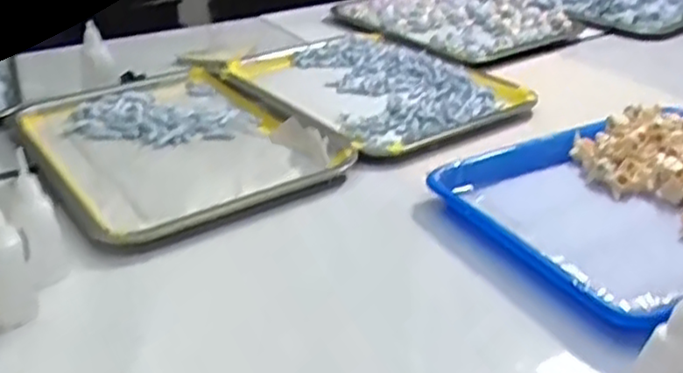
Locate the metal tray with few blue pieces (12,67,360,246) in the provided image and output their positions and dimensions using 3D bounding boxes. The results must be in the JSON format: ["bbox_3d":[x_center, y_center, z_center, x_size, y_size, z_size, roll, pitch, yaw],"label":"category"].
[{"bbox_3d":[-0.179,-0.050,0.739,0.261,0.027,0.341,-22,35,-32],"label":"metal tray with few blue pieces"}]

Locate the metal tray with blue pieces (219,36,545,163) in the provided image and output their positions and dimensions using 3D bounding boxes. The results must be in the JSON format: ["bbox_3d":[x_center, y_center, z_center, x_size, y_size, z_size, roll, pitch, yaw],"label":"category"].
[{"bbox_3d":[0.030,-0.128,0.874,0.249,0.021,0.379,-22,35,-32],"label":"metal tray with blue pieces"}]

